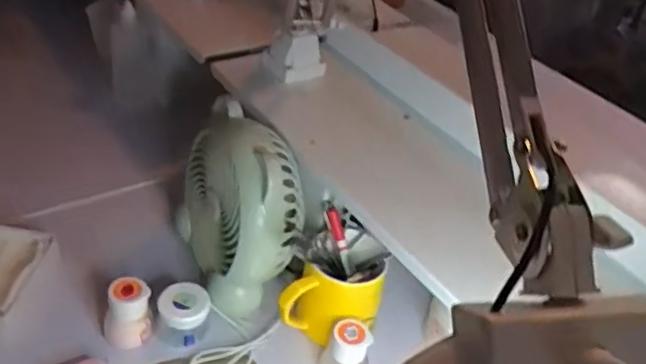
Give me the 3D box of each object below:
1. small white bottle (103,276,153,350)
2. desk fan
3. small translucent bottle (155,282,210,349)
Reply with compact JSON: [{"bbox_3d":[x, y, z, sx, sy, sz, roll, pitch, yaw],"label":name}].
[{"bbox_3d":[-0.209,0.139,0.723,0.050,0.061,0.044,-6,40,-20],"label":"small white bottle"},{"bbox_3d":[-0.098,0.033,0.780,0.131,0.191,0.184,0,38,-12],"label":"desk fan"},{"bbox_3d":[-0.149,0.142,0.729,0.054,0.058,0.051,3,37,-8],"label":"small translucent bottle"}]

